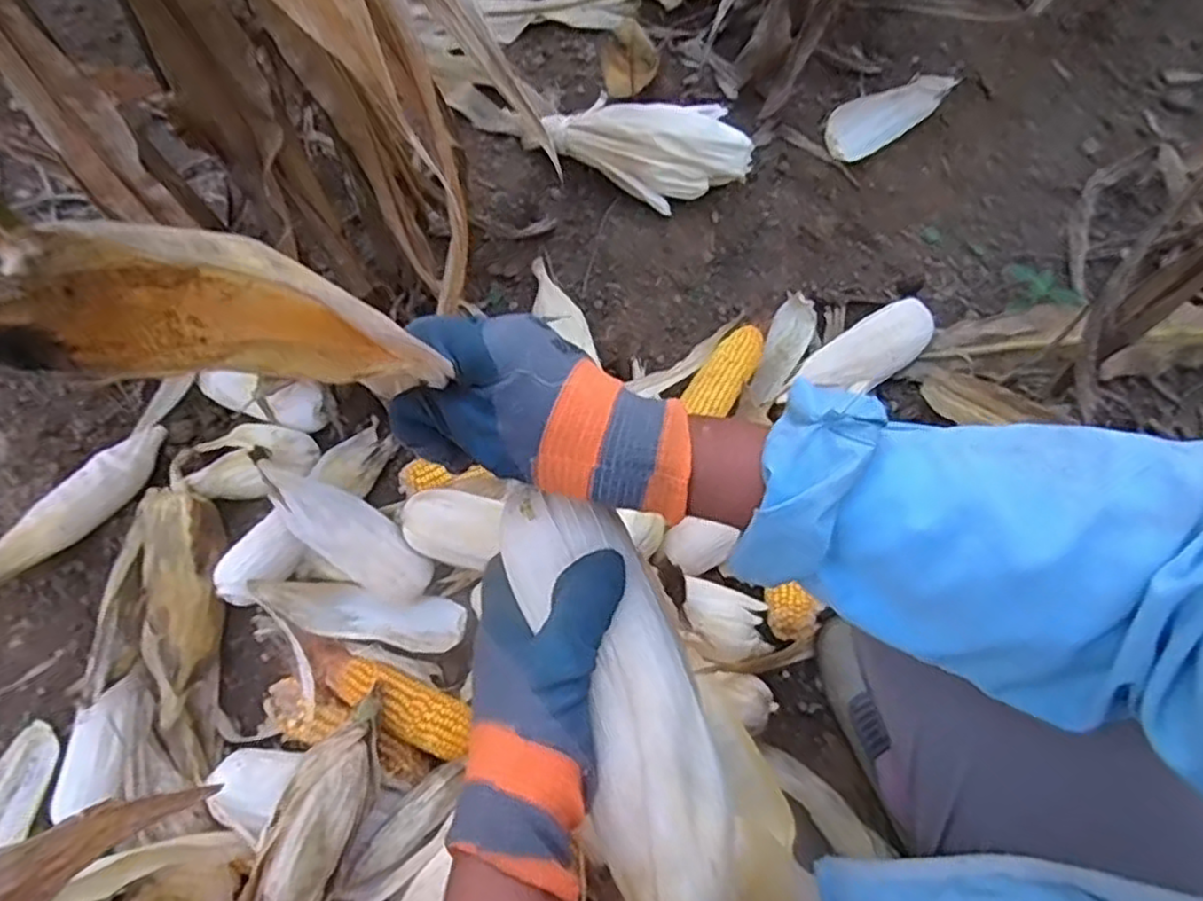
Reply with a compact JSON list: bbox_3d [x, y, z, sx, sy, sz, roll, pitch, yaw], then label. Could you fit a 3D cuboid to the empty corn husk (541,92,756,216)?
[{"bbox_3d":[0.048,-0.345,0.803,0.234,0.104,0.129,5,69,3],"label":"empty corn husk"}]

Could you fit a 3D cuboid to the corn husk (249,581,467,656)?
[{"bbox_3d":[-0.235,0.159,0.691,0.195,0.043,0.053,7,69,3],"label":"corn husk"}]

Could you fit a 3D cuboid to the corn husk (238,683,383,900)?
[{"bbox_3d":[-0.246,0.326,0.599,0.069,0.043,0.239,17,61,4],"label":"corn husk"}]

